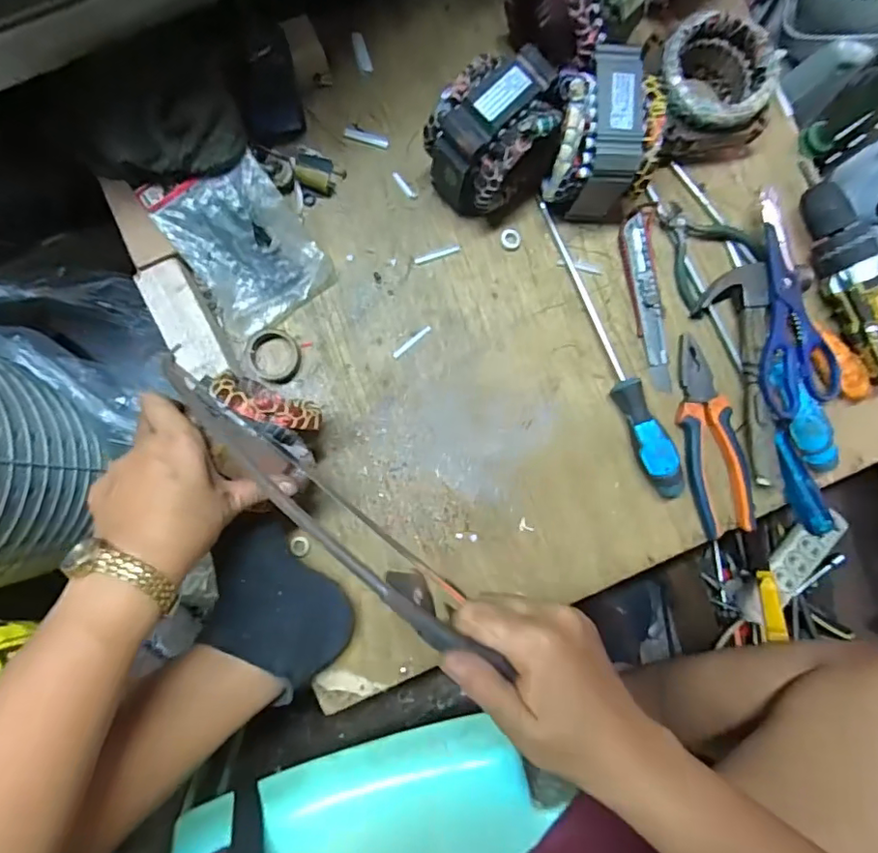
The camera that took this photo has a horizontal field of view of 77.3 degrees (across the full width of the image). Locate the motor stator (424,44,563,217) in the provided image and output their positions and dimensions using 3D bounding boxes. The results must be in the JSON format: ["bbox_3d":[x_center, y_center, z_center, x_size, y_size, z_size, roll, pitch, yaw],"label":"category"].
[{"bbox_3d":[0.047,-0.244,0.473,0.103,0.110,0.080,-35,89,-4],"label":"motor stator"}]

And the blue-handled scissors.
[{"bbox_3d":[0.310,-0.110,0.498,0.078,0.014,0.195,-18,93,-10],"label":"blue-handled scissors"}]

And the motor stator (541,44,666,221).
[{"bbox_3d":[0.136,-0.246,0.478,0.083,0.108,0.104,3,87,-3],"label":"motor stator"}]

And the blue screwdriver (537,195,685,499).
[{"bbox_3d":[0.158,-0.074,0.503,0.035,0.033,0.298,-23,88,-4],"label":"blue screwdriver"}]

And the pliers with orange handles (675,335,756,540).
[{"bbox_3d":[0.254,0.009,0.514,0.052,0.015,0.184,-12,88,-4],"label":"pliers with orange handles"}]

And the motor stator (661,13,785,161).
[{"bbox_3d":[0.247,-0.309,0.507,0.099,0.068,0.097,0,87,-3],"label":"motor stator"}]

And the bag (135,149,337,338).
[{"bbox_3d":[-0.168,-0.161,0.481,0.104,0.016,0.136,-33,111,-6],"label":"bag"}]

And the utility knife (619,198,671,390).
[{"bbox_3d":[0.197,-0.122,0.521,0.035,0.015,0.174,-7,87,-3],"label":"utility knife"}]

